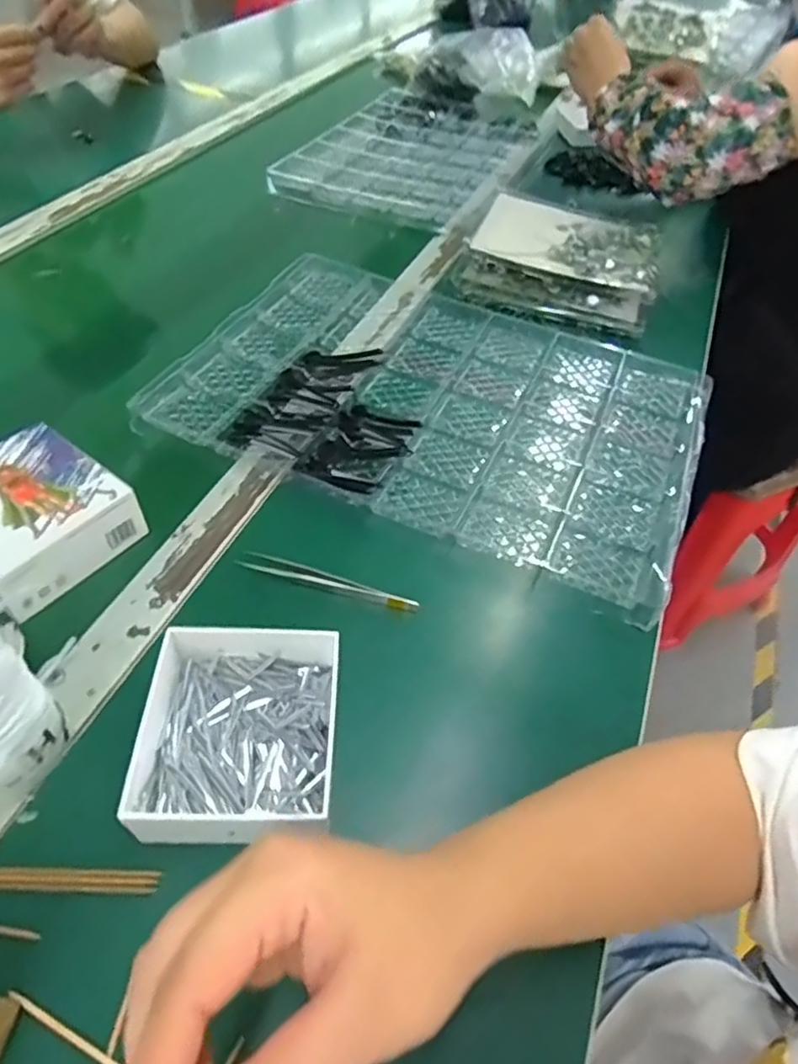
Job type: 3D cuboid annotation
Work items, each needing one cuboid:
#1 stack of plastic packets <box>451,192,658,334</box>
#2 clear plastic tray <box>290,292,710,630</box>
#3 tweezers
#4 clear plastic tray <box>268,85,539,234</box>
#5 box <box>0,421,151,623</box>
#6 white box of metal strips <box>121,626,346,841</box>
[{"bbox_3d":[0.186,-0.314,0.711,0.207,0.045,0.218,15,51,8],"label":"stack of plastic packets"},{"bbox_3d":[0.104,-0.093,0.545,0.287,0.021,0.297,21,52,12],"label":"clear plastic tray"},{"bbox_3d":[-0.048,0.034,0.434,0.125,0.007,0.014,15,51,8],"label":"tweezers"},{"bbox_3d":[0.020,-0.571,0.931,0.270,0.019,0.417,22,52,13],"label":"clear plastic tray"},{"bbox_3d":[-0.254,-0.012,0.433,0.108,0.045,0.102,33,55,21],"label":"box"},{"bbox_3d":[-0.086,0.110,0.340,0.101,0.037,0.109,3,50,-2],"label":"white box of metal strips"}]

